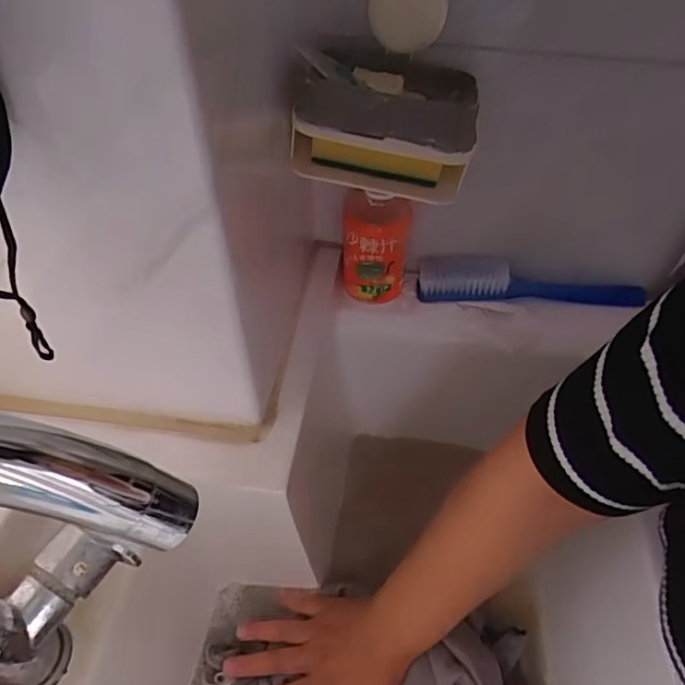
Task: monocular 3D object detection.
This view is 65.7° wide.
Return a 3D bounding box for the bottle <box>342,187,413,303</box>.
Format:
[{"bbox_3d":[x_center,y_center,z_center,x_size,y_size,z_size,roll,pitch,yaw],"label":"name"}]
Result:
[{"bbox_3d":[0.032,-0.092,0.519,0.065,0.105,0.049,1,50,-1],"label":"bottle"}]

